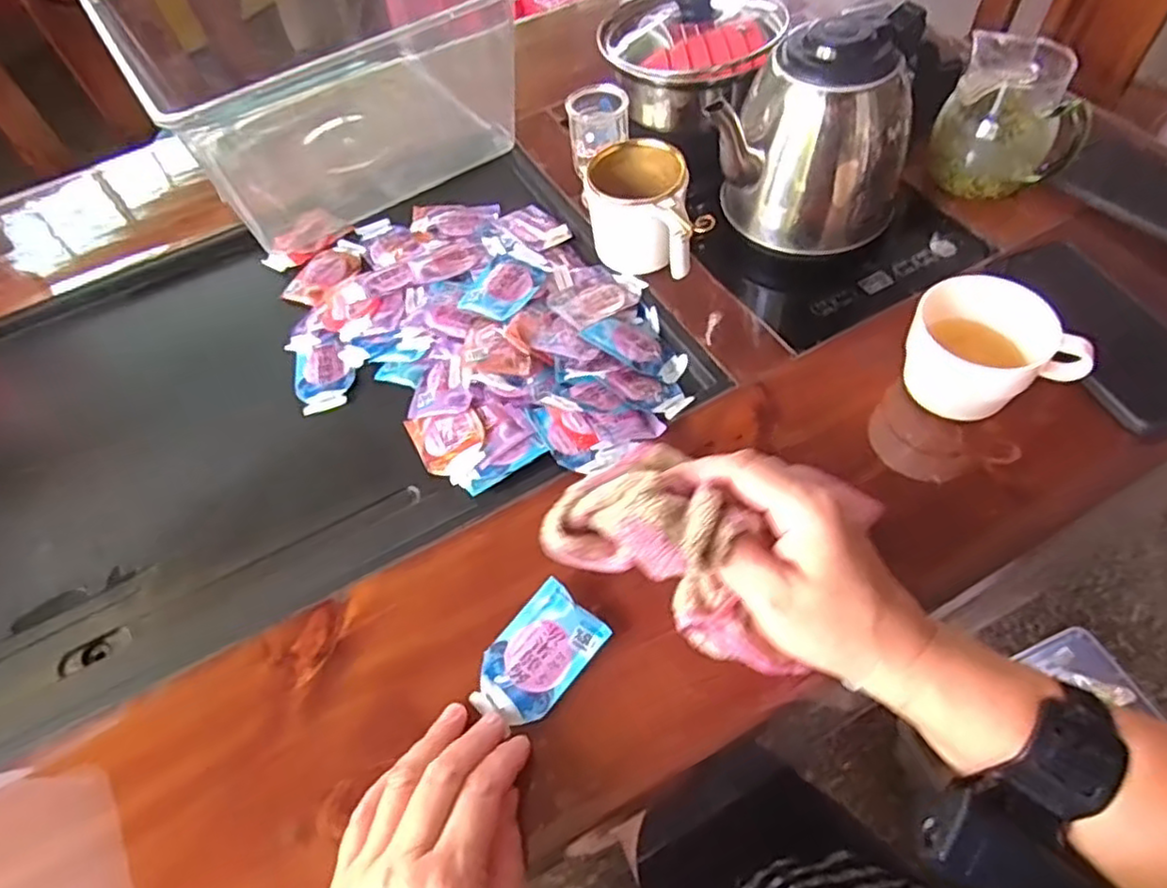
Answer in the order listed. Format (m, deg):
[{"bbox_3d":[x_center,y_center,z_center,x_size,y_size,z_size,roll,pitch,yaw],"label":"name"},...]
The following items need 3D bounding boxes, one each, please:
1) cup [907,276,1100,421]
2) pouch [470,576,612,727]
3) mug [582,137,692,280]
[{"bbox_3d":[0.253,-0.055,0.440,0.070,0.067,0.089,-26,58,-12],"label":"cup"},{"bbox_3d":[-0.026,0.117,0.377,0.047,0.013,0.075,37,66,26],"label":"pouch"},{"bbox_3d":[0.041,-0.170,0.525,0.072,0.080,0.087,-4,56,3],"label":"mug"}]

